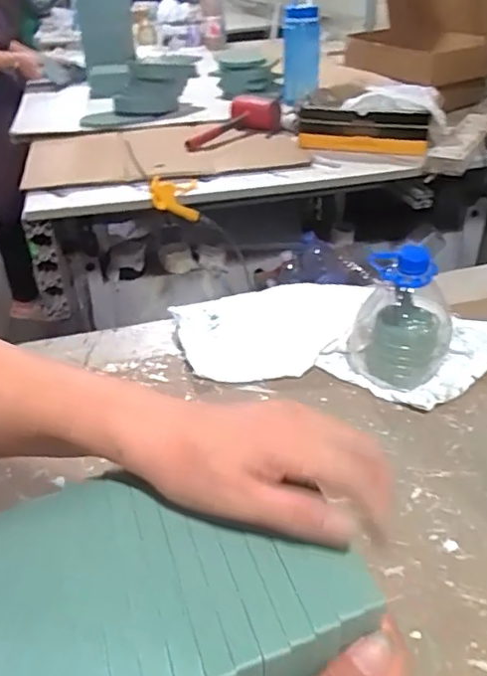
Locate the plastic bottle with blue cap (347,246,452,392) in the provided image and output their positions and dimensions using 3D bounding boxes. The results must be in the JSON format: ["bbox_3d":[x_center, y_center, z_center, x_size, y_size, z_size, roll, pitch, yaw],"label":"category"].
[{"bbox_3d":[0.160,-0.030,0.597,0.099,0.144,0.090,21,40,30],"label":"plastic bottle with blue cap"}]

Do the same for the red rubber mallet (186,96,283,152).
[{"bbox_3d":[-0.012,-0.556,1.510,0.169,0.060,0.335,14,37,22],"label":"red rubber mallet"}]

